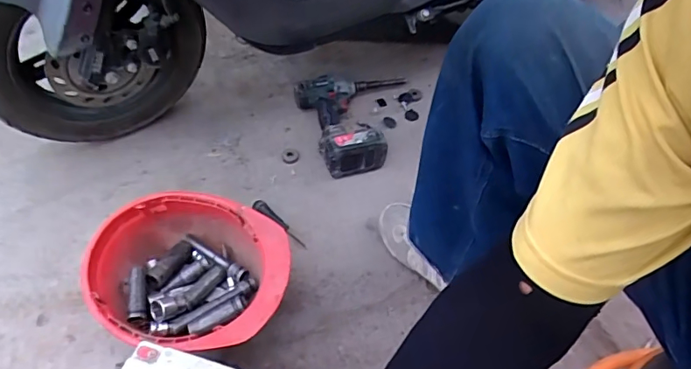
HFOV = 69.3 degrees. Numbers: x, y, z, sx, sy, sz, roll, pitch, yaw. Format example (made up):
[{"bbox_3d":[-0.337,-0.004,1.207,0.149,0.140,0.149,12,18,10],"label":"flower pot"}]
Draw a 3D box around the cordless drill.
[{"bbox_3d":[0.042,-0.142,1.017,0.243,0.065,0.233,-15,54,-14],"label":"cordless drill"}]

